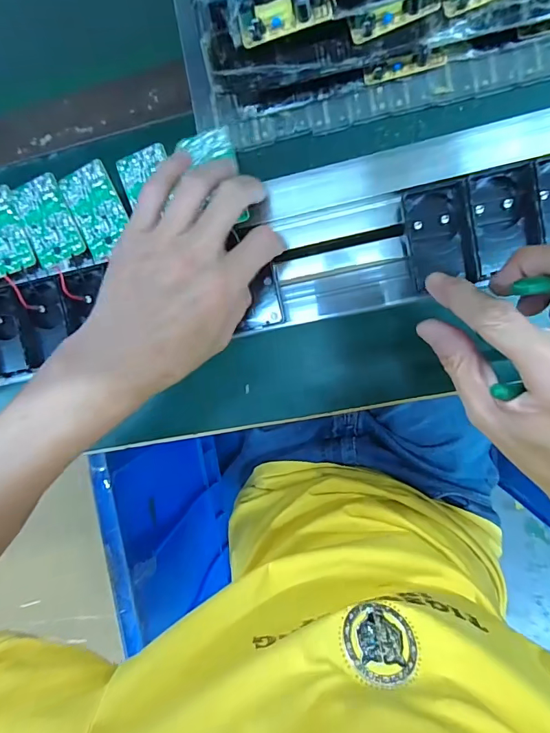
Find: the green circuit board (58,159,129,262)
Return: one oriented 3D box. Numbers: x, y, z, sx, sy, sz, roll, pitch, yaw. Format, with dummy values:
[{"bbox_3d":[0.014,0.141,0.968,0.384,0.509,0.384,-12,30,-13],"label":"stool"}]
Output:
[{"bbox_3d":[-0.131,-0.115,0.305,0.036,0.004,0.066,-21,91,9],"label":"green circuit board"}]

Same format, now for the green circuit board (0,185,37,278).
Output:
[{"bbox_3d":[-0.209,-0.104,0.319,0.039,0.004,0.064,-16,92,9],"label":"green circuit board"}]

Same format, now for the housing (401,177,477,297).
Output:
[{"bbox_3d":[0.117,-0.093,0.301,0.039,0.029,0.068,-9,93,9],"label":"housing"}]

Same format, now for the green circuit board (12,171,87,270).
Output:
[{"bbox_3d":[-0.170,-0.110,0.314,0.037,0.006,0.064,-22,91,10],"label":"green circuit board"}]

